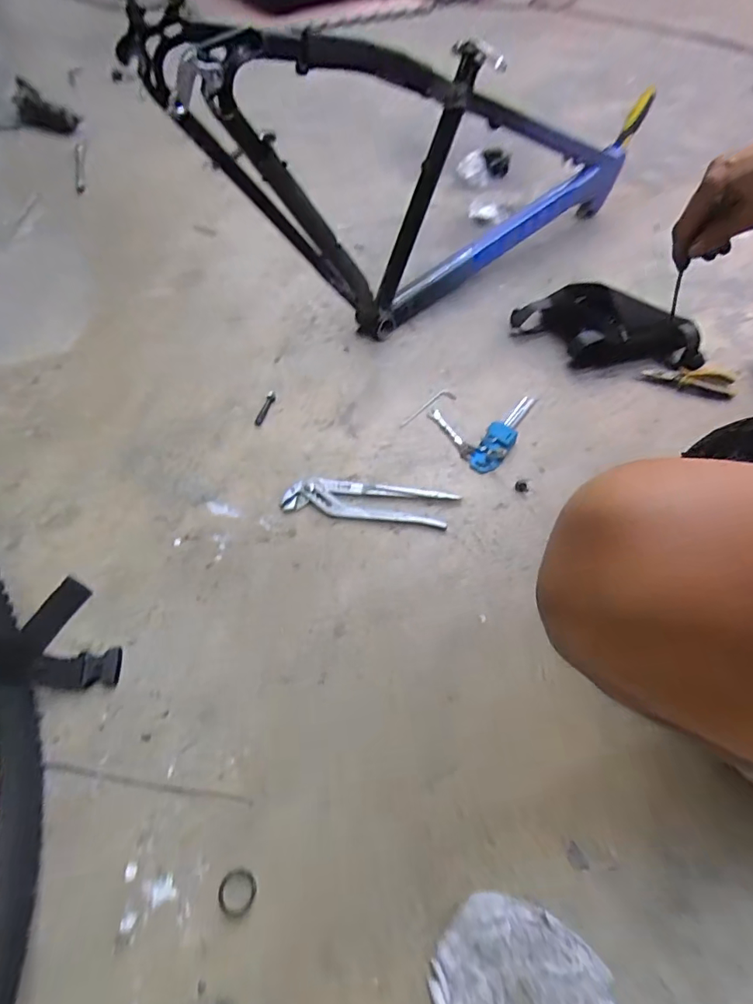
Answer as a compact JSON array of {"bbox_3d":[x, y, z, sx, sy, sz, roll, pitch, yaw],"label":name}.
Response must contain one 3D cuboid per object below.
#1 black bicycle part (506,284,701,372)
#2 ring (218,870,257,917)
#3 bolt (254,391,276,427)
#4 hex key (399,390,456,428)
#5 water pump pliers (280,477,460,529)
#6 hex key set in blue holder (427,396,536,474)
[{"bbox_3d":[0.388,-0.285,0.846,0.301,0.073,0.136,35,62,23],"label":"black bicycle part"},{"bbox_3d":[-0.128,0.358,0.451,0.033,0.004,0.033,0,55,1],"label":"ring"},{"bbox_3d":[-0.181,-0.152,0.801,0.015,0.011,0.078,9,56,7],"label":"bolt"},{"bbox_3d":[0.084,-0.147,0.793,0.027,0.005,0.116,36,63,23],"label":"hex key"},{"bbox_3d":[-0.014,-0.001,0.689,0.235,0.016,0.055,6,55,5],"label":"water pump pliers"},{"bbox_3d":[0.179,-0.108,0.755,0.169,0.017,0.134,-7,55,-4],"label":"hex key set in blue holder"}]

